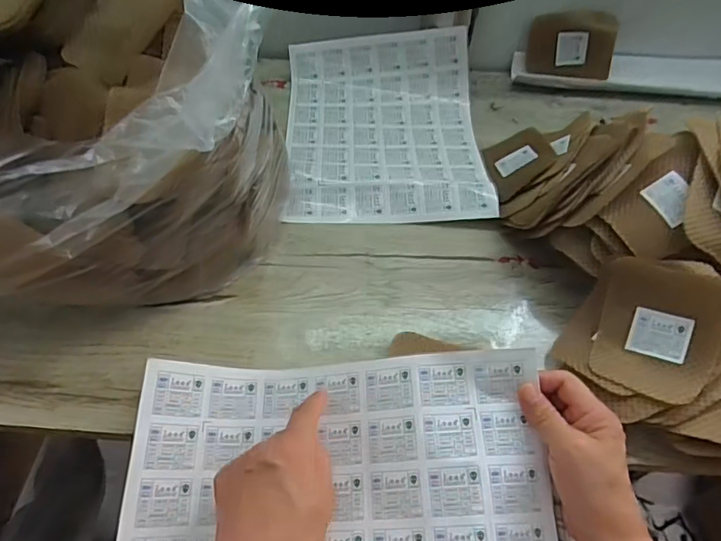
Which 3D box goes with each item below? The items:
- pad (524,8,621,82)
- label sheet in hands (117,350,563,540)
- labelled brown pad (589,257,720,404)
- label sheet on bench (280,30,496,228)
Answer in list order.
[{"bbox_3d":[0.306,-0.328,0.760,0.117,0.088,0.013,9,31,10],"label":"pad"},{"bbox_3d":[-0.014,0.185,0.384,0.315,0.077,0.245,2,51,0],"label":"label sheet in hands"},{"bbox_3d":[0.255,0.048,0.447,0.096,0.030,0.114,13,84,34],"label":"labelled brown pad"},{"bbox_3d":[0.029,-0.198,0.671,0.250,0.062,0.313,0,51,-2],"label":"label sheet on bench"}]

